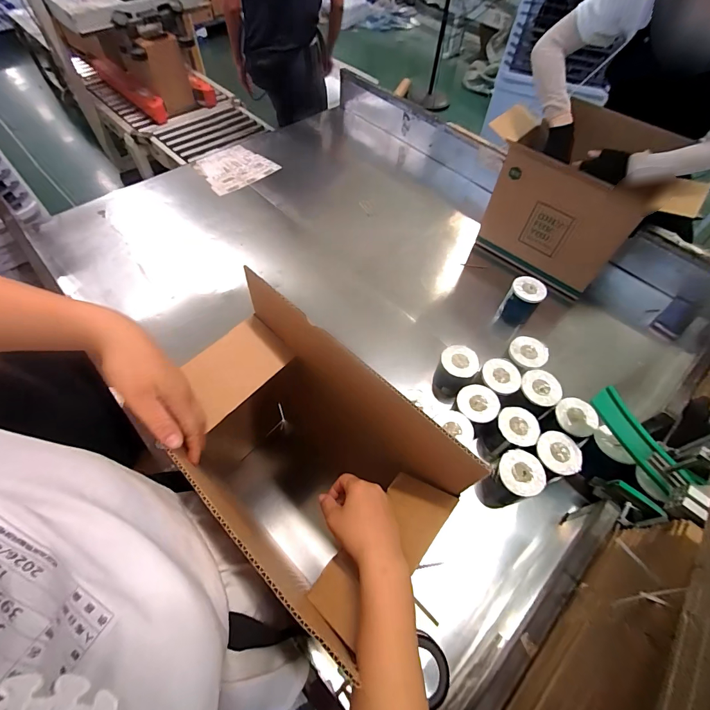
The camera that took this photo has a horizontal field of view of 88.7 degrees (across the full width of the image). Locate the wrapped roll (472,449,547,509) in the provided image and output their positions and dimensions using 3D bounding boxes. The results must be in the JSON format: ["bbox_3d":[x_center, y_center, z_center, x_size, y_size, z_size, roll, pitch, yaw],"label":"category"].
[{"bbox_3d":[0.338,0.278,0.803,0.101,0.136,0.092,1,58,-1],"label":"wrapped roll"}]

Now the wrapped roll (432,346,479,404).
[{"bbox_3d":[0.254,0.051,0.940,0.092,0.120,0.109,30,62,16],"label":"wrapped roll"}]

